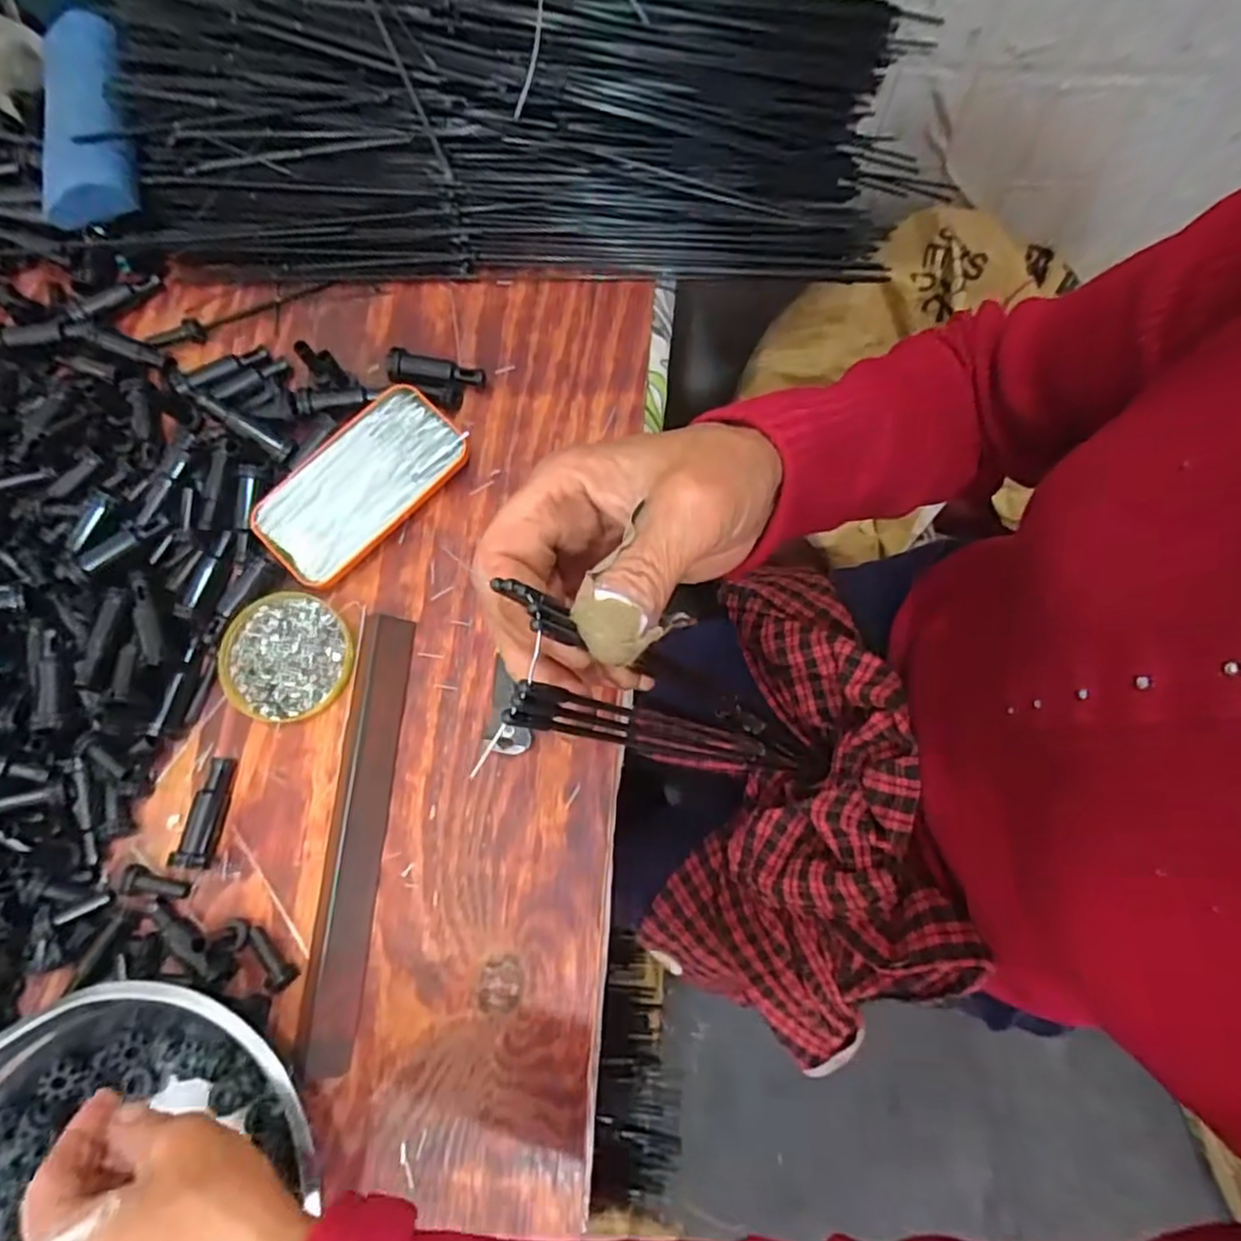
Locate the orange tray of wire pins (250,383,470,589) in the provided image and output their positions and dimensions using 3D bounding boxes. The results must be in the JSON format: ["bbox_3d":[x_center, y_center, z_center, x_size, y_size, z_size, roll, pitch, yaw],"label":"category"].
[{"bbox_3d":[-0.177,-0.093,0.472,0.145,0.018,0.077,-42,78,-7],"label":"orange tray of wire pins"}]

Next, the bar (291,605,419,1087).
[{"bbox_3d":[-0.163,0.129,0.425,0.032,0.011,0.264,4,76,4],"label":"bar"}]

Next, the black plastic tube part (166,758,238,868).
[{"bbox_3d":[-0.257,0.118,0.426,0.017,0.021,0.065,3,76,4],"label":"black plastic tube part"}]

